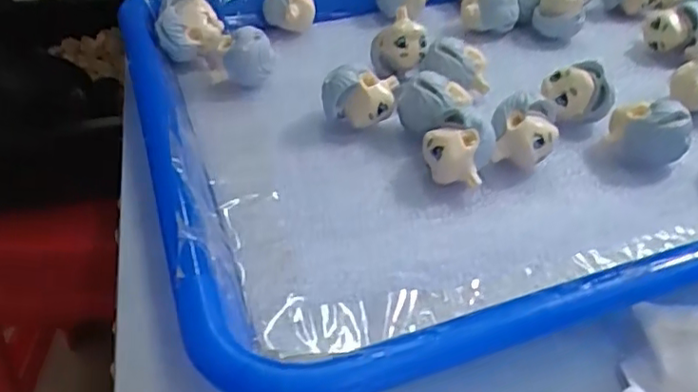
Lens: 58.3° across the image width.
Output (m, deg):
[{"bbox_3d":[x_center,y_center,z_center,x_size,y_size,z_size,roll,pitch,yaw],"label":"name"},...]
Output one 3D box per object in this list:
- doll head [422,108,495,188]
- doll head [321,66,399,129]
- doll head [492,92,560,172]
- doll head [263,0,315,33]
[{"bbox_3d":[0.038,-0.017,0.220,0.021,0.026,0.019,22,44,23],"label":"doll head"},{"bbox_3d":[0.004,-0.039,0.242,0.028,0.026,0.018,1,40,1],"label":"doll head"},{"bbox_3d":[0.065,-0.024,0.231,0.022,0.026,0.023,7,40,9],"label":"doll head"},{"bbox_3d":[-0.030,-0.095,0.311,0.024,0.023,0.023,-1,40,-1],"label":"doll head"}]

